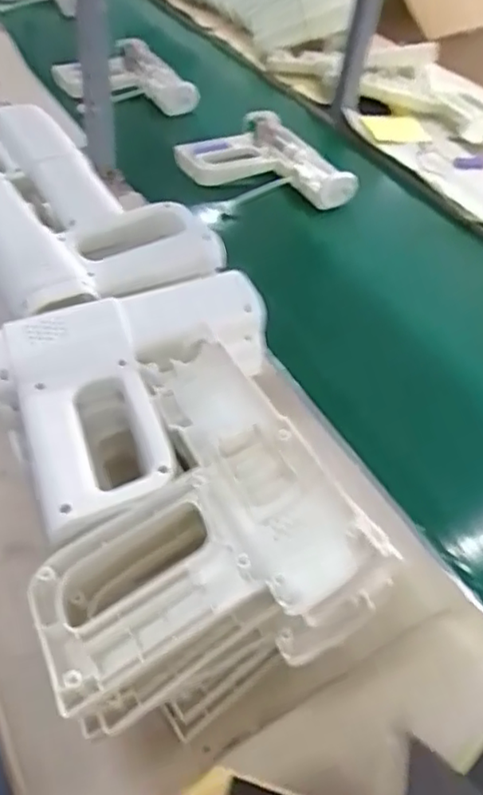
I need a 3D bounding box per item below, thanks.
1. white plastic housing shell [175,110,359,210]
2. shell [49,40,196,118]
[{"bbox_3d":[0.027,-0.330,0.892,0.188,0.045,0.203,-20,53,-22],"label":"white plastic housing shell"},{"bbox_3d":[-0.204,-0.536,1.070,0.185,0.058,0.216,-23,54,-24],"label":"shell"}]

